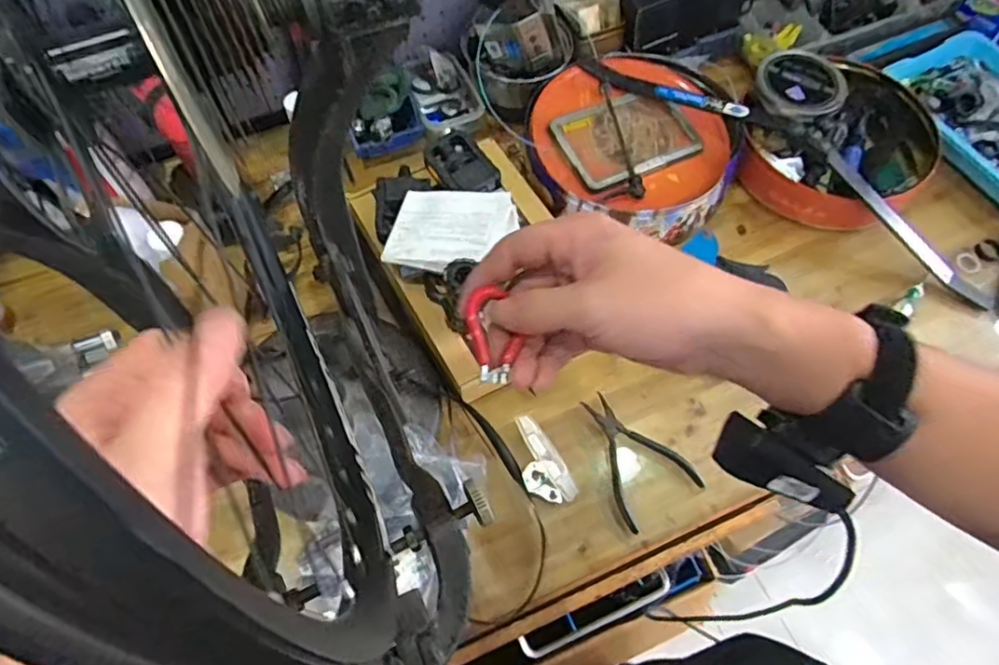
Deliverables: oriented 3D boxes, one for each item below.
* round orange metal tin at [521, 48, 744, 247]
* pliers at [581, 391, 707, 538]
[{"bbox_3d":[0.189,-0.265,0.852,0.286,0.082,0.267,0,63,-1],"label":"round orange metal tin"},{"bbox_3d":[0.147,0.138,0.708,0.097,0.021,0.148,-31,67,-16],"label":"pliers"}]

